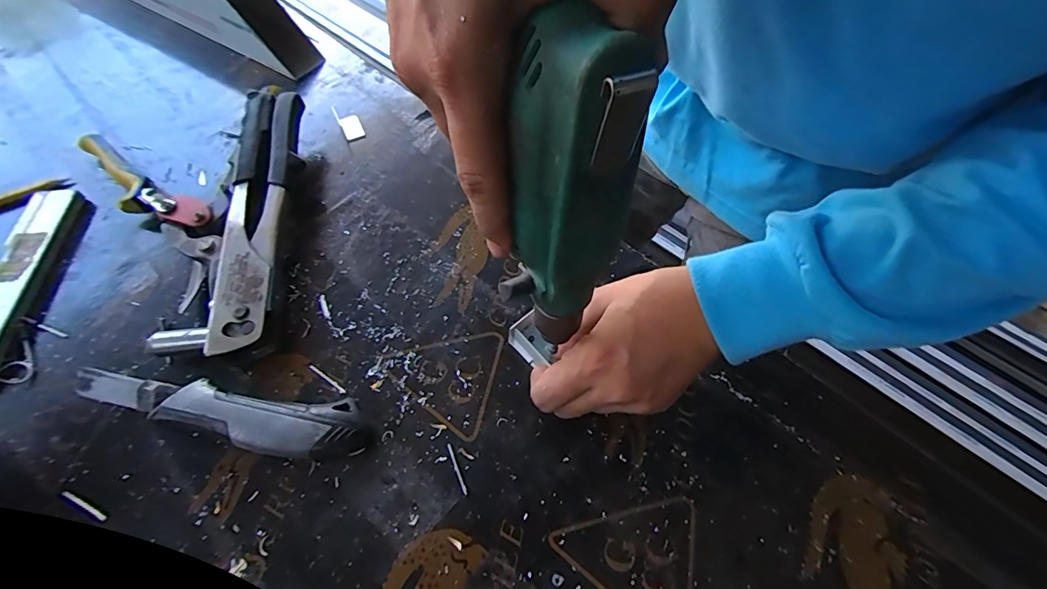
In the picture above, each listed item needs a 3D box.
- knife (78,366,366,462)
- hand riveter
[{"bbox_3d":[-0.200,0.077,0.306,0.190,0.021,0.039,10,60,4],"label":"knife"},{"bbox_3d":[-0.224,-0.068,0.373,0.077,0.046,0.247,-3,60,-3],"label":"hand riveter"}]

